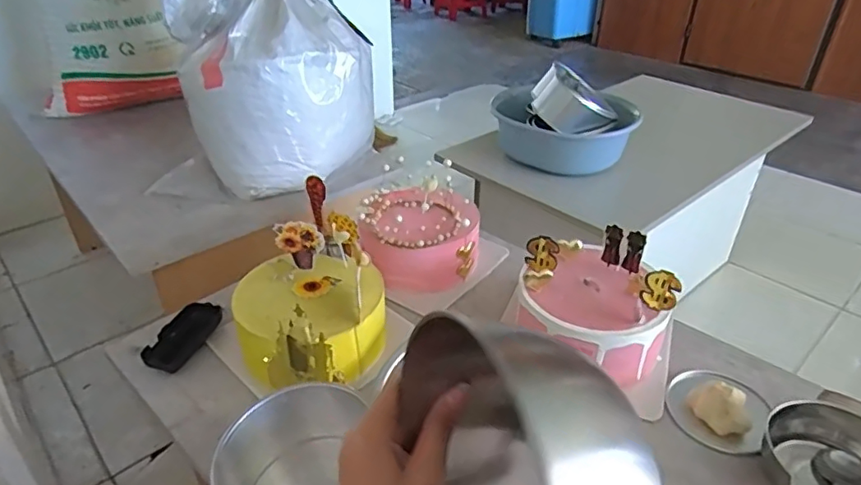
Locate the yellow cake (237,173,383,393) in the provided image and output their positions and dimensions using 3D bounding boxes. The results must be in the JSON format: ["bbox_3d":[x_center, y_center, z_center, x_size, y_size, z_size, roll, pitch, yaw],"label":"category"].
[{"bbox_3d":[-0.145,0.070,0.663,0.168,0.165,0.178,-12,34,-16],"label":"yellow cake"}]

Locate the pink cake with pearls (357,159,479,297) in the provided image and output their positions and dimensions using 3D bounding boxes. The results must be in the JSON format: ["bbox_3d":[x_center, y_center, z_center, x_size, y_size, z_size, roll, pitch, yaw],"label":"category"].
[{"bbox_3d":[-0.008,-0.015,0.835,0.156,0.132,0.180,4,33,8],"label":"pink cake with pearls"}]

